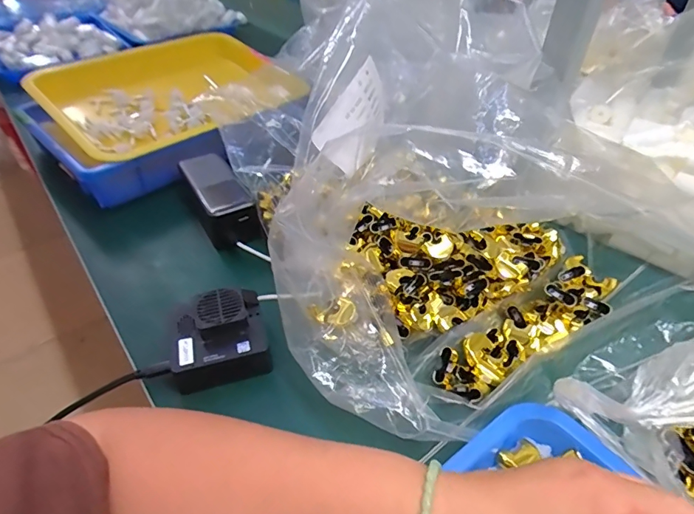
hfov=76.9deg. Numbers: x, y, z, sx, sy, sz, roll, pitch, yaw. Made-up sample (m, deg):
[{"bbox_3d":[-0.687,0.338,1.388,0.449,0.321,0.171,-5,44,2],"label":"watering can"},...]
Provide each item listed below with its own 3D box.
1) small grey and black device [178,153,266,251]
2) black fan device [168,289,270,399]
[{"bbox_3d":[-0.152,-0.067,0.514,0.055,0.058,0.146,-22,48,-23],"label":"small grey and black device"},{"bbox_3d":[-0.107,0.071,0.370,0.076,0.050,0.070,-11,45,-13],"label":"black fan device"}]

